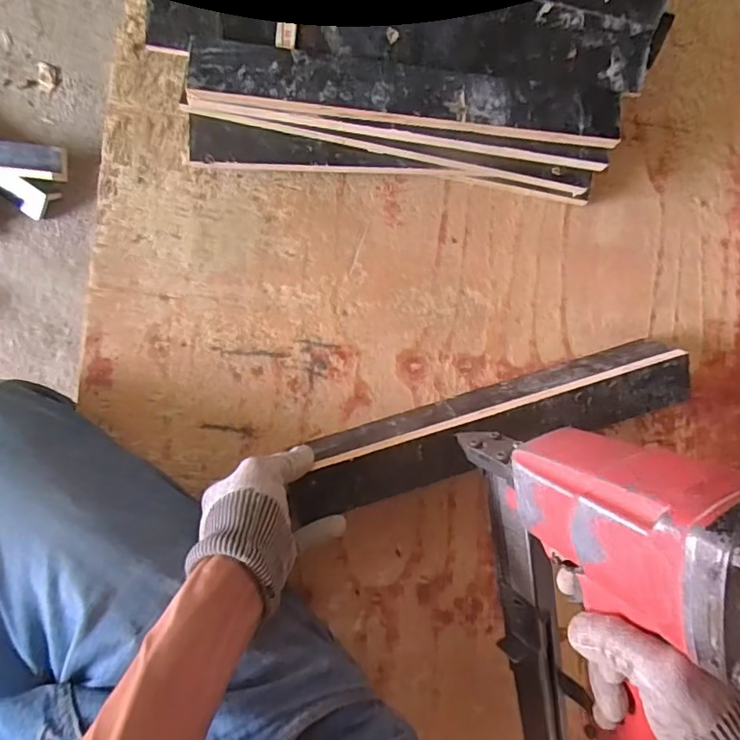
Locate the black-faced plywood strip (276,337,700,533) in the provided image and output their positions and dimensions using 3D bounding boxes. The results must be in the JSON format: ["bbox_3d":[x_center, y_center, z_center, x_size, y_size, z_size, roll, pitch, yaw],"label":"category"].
[{"bbox_3d":[0.109,0.050,0.492,0.366,0.059,0.062,-17,90,-8],"label":"black-faced plywood strip"}]

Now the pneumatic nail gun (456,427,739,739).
[{"bbox_3d":[0.160,0.176,0.336,0.087,0.255,0.282,-14,89,-7],"label":"pneumatic nail gun"}]

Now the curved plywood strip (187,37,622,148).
[{"bbox_3d":[0.038,-0.237,0.461,0.370,0.012,0.051,3,87,-6],"label":"curved plywood strip"}]

